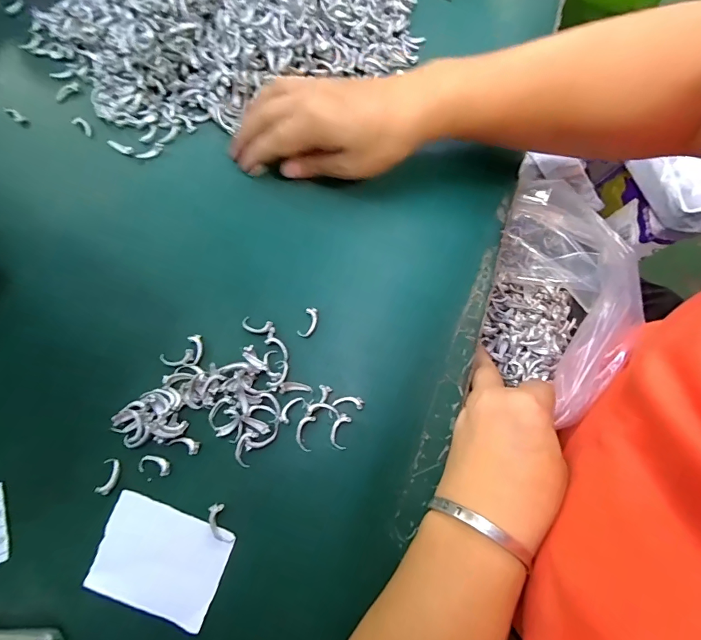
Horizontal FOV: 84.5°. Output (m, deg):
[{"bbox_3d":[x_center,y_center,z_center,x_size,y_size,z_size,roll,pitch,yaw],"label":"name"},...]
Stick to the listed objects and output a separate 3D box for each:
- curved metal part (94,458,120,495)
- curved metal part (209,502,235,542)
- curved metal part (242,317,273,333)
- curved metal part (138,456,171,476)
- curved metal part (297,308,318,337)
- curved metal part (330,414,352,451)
[{"bbox_3d":[-0.151,0.097,0.240,0.011,0.004,0.020,6,74,2],"label":"curved metal part"},{"bbox_3d":[-0.080,0.124,0.233,0.011,0.006,0.023,-20,75,-5],"label":"curved metal part"},{"bbox_3d":[-0.065,0.003,0.268,0.021,0.004,0.010,11,74,3],"label":"curved metal part"},{"bbox_3d":[-0.123,0.091,0.242,0.020,0.005,0.011,7,74,2],"label":"curved metal part"},{"bbox_3d":[-0.029,0.001,0.268,0.011,0.004,0.021,21,75,6],"label":"curved metal part"},{"bbox_3d":[-0.007,0.072,0.248,0.011,0.004,0.022,12,75,4],"label":"curved metal part"}]

